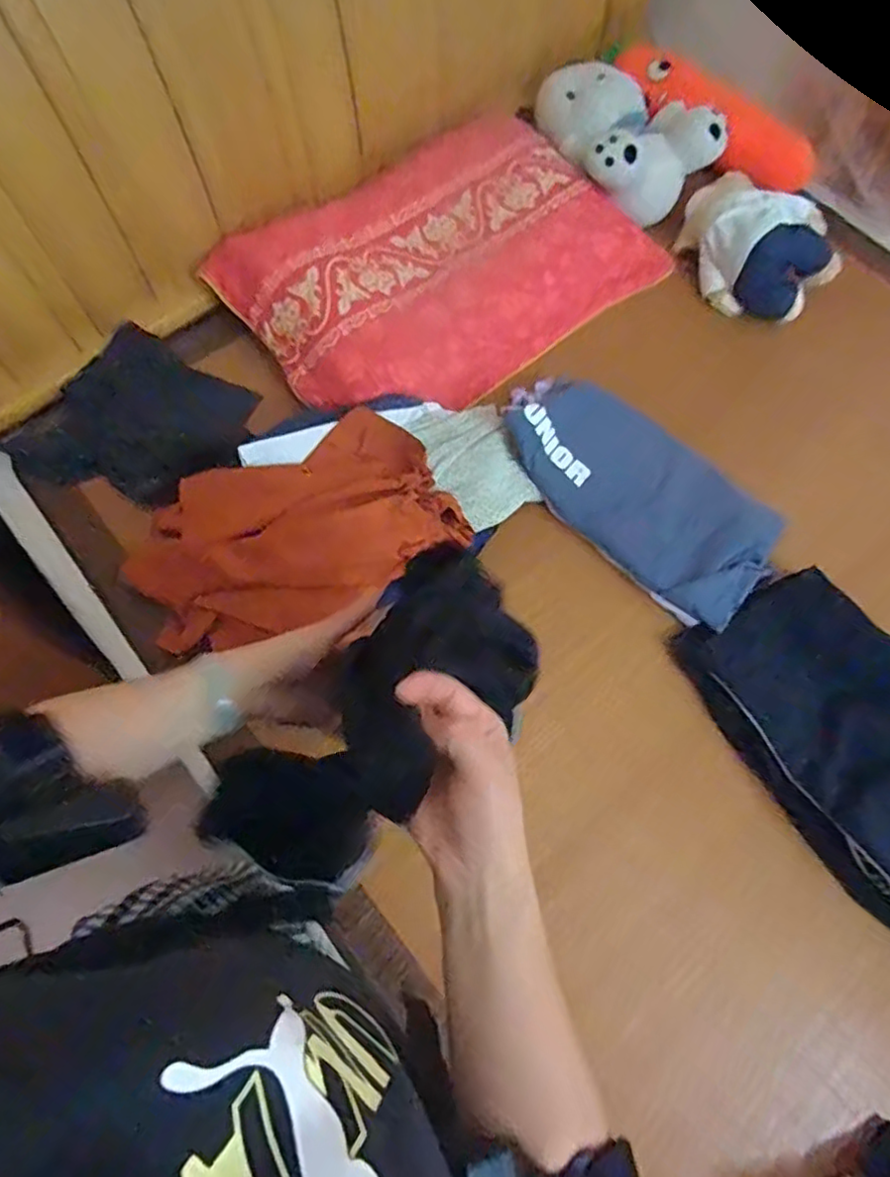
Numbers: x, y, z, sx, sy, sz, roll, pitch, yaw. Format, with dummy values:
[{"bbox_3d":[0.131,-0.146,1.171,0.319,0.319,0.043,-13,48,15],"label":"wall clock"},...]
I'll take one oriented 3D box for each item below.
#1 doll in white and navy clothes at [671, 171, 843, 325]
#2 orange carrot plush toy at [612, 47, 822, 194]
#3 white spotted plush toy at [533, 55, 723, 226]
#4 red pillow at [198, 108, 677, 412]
[{"bbox_3d":[0.510,-0.558,1.060,0.257,0.117,0.184,24,70,9],"label":"doll in white and navy clothes"},{"bbox_3d":[0.483,-0.836,1.155,0.395,0.092,0.090,31,70,-4],"label":"orange carrot plush toy"},{"bbox_3d":[0.277,-0.761,1.098,0.234,0.131,0.298,-37,73,-14],"label":"white spotted plush toy"},{"bbox_3d":[0.007,-0.504,1.005,0.629,0.116,0.383,-37,73,-14],"label":"red pillow"}]

